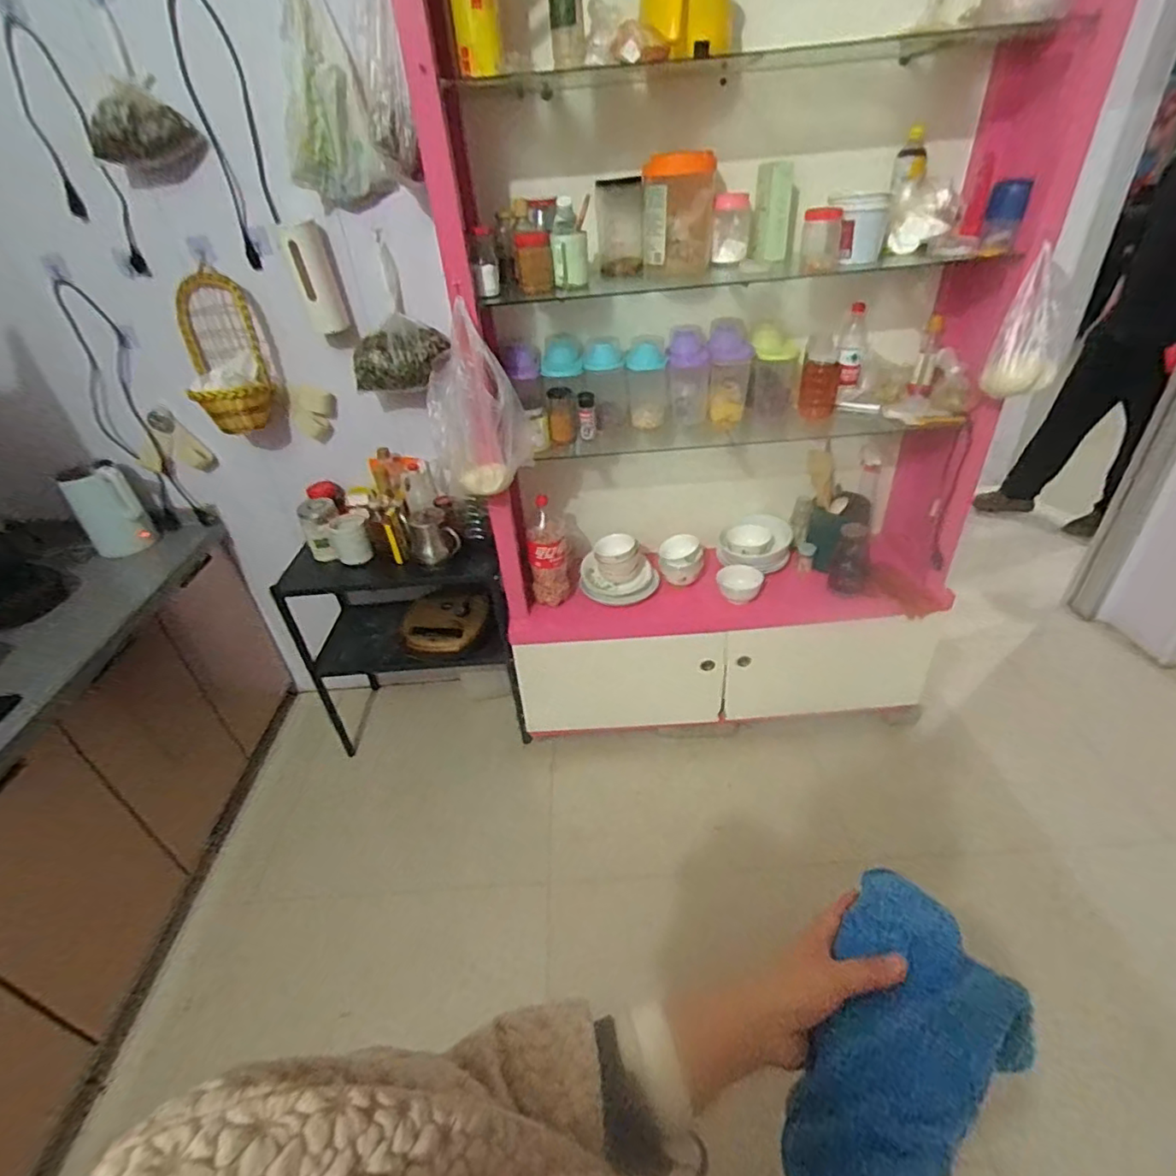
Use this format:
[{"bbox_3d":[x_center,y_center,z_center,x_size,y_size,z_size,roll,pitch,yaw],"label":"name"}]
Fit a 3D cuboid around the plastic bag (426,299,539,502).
[{"bbox_3d":[-0.233,-0.380,1.247,0.221,0.327,0.124,-8,35,-3],"label":"plastic bag"}]

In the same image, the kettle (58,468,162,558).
[{"bbox_3d":[-1.229,-0.198,1.511,0.144,0.198,0.157,-31,43,-31],"label":"kettle"}]

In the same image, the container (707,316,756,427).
[{"bbox_3d":[0.342,-0.517,1.427,0.102,0.218,0.111,4,37,13],"label":"container"}]

